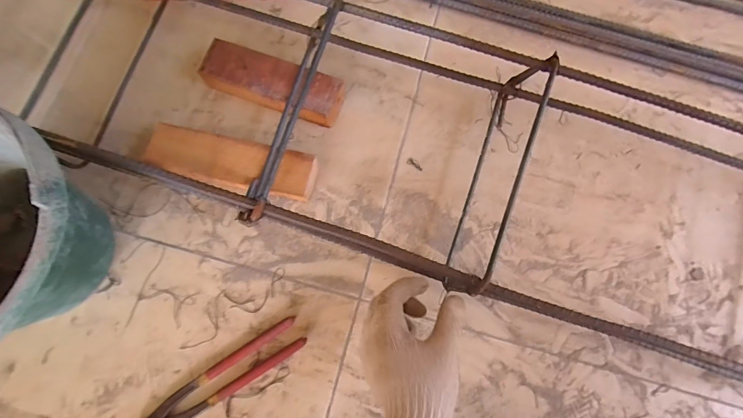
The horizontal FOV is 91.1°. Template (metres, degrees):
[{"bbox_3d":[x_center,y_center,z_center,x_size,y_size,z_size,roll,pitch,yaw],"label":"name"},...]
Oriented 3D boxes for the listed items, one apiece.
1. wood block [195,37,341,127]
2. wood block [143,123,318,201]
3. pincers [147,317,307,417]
[{"bbox_3d":[-0.138,-0.178,0.524,0.200,0.049,0.070,17,78,3],"label":"wood block"},{"bbox_3d":[-0.188,-0.061,0.497,0.228,0.046,0.065,12,77,1],"label":"wood block"},{"bbox_3d":[-0.188,0.214,0.448,0.223,0.014,0.042,-33,80,-8],"label":"pincers"}]

